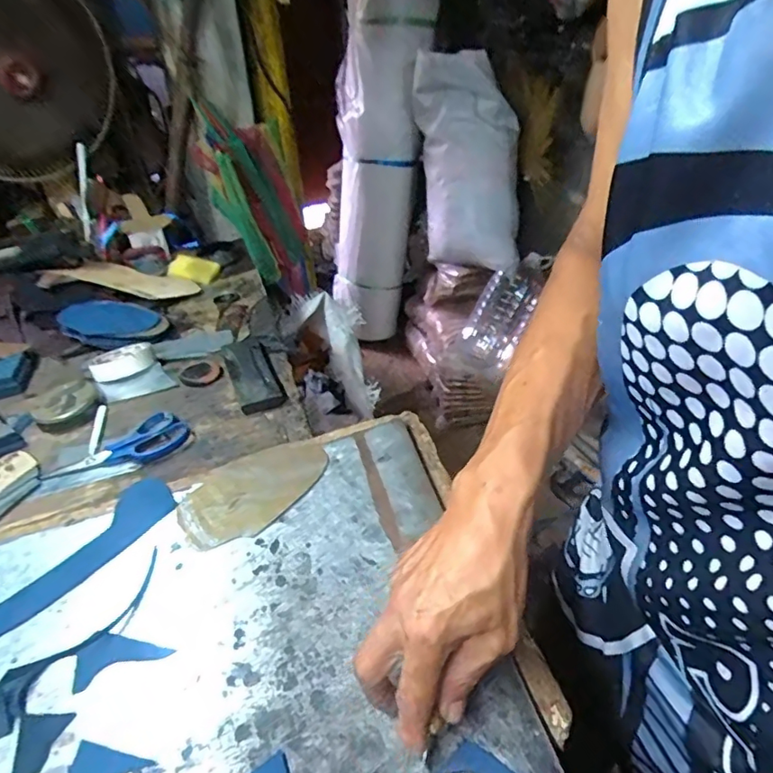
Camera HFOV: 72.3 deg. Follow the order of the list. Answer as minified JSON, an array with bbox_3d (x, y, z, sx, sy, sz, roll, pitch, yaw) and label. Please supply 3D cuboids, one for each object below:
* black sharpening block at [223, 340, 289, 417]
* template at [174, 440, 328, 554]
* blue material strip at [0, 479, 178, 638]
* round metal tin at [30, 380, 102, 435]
[{"bbox_3d":[-0.180,-0.024,0.701,0.055,0.013,0.167,-19,38,-15],"label":"black sharpening block"},{"bbox_3d":[-0.124,0.098,0.501,0.139,0.005,0.087,-22,46,-11],"label":"template"},{"bbox_3d":[-0.279,0.156,0.462,0.051,0.006,0.201,31,55,25],"label":"blue material strip"},{"bbox_3d":[-0.405,0.025,0.671,0.075,0.021,0.080,-31,42,-28],"label":"round metal tin"}]

